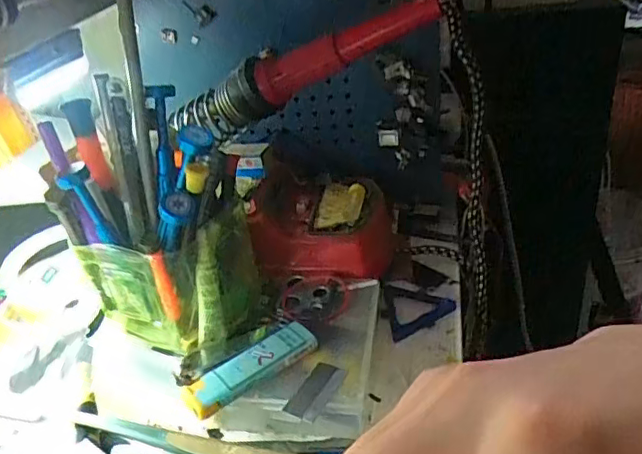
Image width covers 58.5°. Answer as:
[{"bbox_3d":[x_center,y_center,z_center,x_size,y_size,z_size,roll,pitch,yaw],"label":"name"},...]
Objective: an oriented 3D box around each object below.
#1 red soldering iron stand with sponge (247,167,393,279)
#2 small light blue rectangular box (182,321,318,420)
[{"bbox_3d":[0.003,-0.005,0.406,0.099,0.038,0.098,2,34,-1],"label":"red soldering iron stand with sponge"},{"bbox_3d":[-0.038,0.075,0.312,0.077,0.008,0.024,-27,36,-28],"label":"small light blue rectangular box"}]

